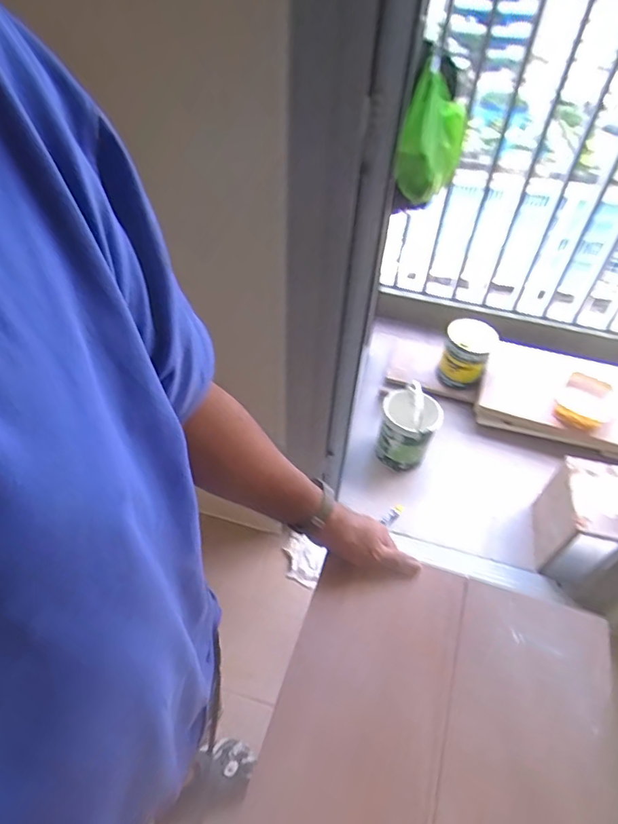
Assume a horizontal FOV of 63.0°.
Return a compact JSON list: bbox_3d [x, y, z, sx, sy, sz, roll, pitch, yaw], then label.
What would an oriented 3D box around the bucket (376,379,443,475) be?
[{"bbox_3d":[0.299,0.040,1.538,0.169,0.214,0.160,2,50,-2],"label":"bucket"}]

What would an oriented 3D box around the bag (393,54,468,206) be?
[{"bbox_3d":[0.279,-0.618,1.149,0.141,0.271,0.106,15,51,9],"label":"bag"}]

